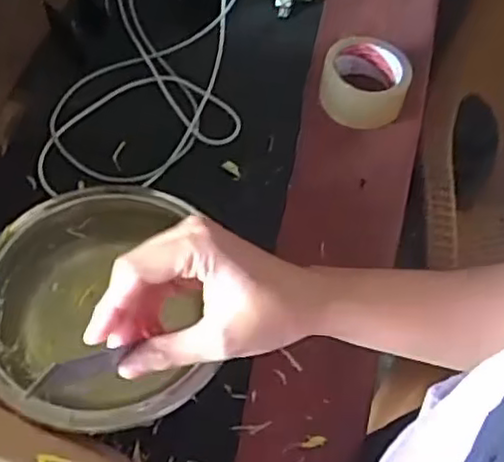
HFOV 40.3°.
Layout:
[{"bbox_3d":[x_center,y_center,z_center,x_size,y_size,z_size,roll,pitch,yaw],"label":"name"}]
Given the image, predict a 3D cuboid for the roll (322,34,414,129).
[{"bbox_3d":[0.131,-0.171,0.803,0.096,0.066,0.091,1,58,-2],"label":"roll"}]

